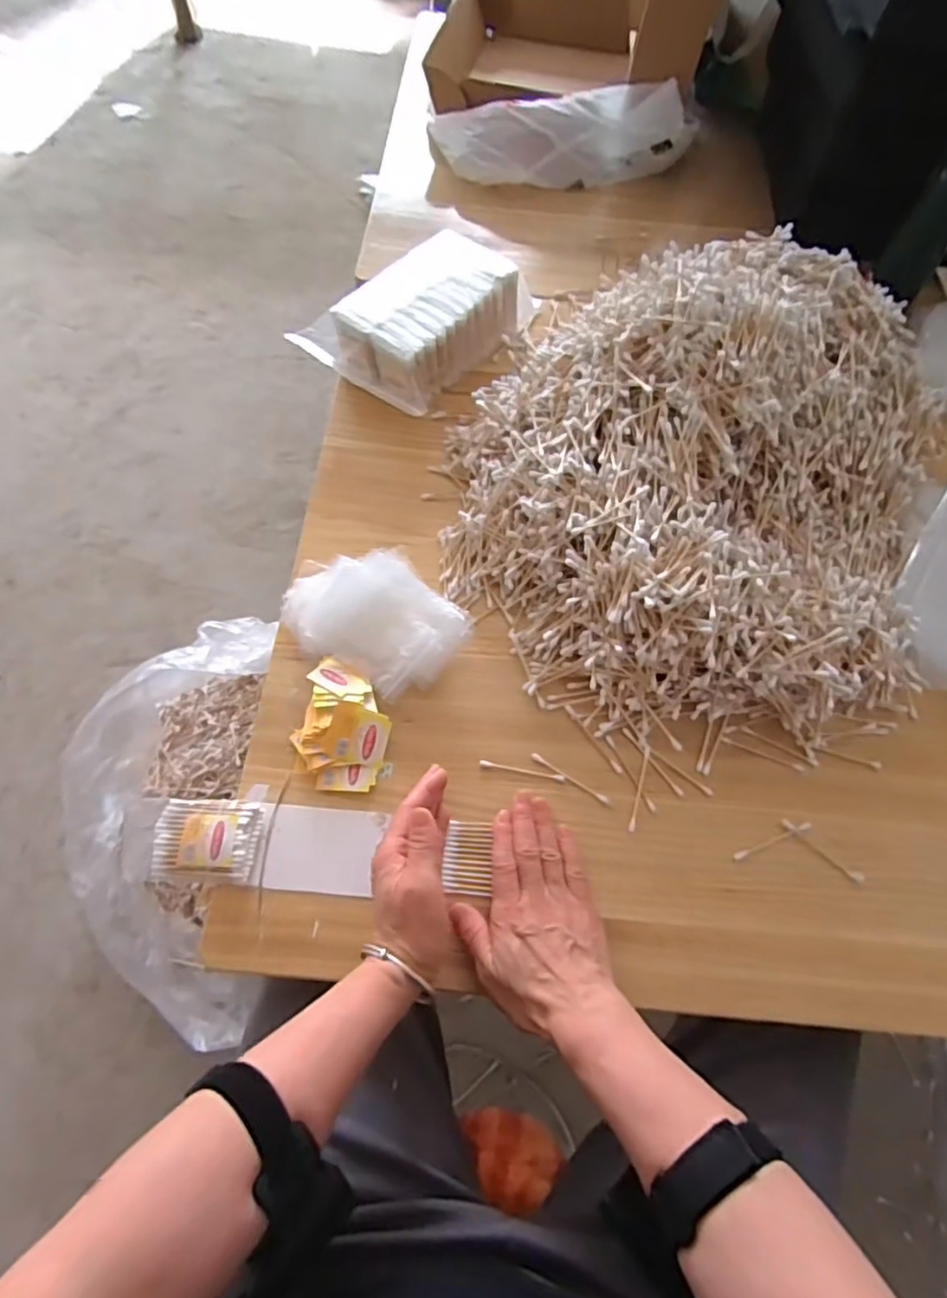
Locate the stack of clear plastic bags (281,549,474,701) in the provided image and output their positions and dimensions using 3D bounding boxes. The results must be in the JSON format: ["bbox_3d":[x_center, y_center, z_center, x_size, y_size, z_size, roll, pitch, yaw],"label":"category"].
[{"bbox_3d":[-0.087,-0.034,0.541,0.119,0.042,0.154,-40,72,-19],"label":"stack of clear plastic bags"}]

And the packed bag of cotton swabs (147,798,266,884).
[{"bbox_3d":[-0.199,0.142,0.468,0.076,0.013,0.059,2,64,-2],"label":"packed bag of cotton swabs"}]

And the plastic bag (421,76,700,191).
[{"bbox_3d":[0.114,-0.685,0.836,0.342,0.103,0.108,2,64,-2],"label":"plastic bag"}]

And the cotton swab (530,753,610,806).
[{"bbox_3d":[0.078,0.103,0.501,0.071,0.004,0.006,32,67,13],"label":"cotton swab"}]

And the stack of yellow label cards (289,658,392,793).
[{"bbox_3d":[-0.104,0.061,0.503,0.074,0.022,0.099,12,64,3],"label":"stack of yellow label cards"}]

